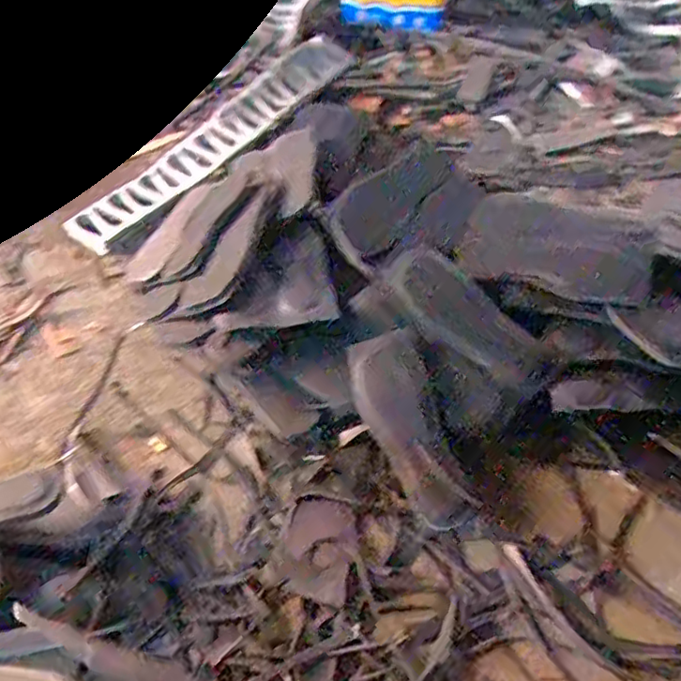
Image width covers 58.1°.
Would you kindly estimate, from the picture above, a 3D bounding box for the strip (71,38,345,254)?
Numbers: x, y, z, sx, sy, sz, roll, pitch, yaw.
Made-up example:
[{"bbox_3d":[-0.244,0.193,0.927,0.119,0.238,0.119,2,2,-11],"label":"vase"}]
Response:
[{"bbox_3d":[-0.215,-0.375,1.109,0.124,0.027,0.636,35,68,25],"label":"strip"}]

